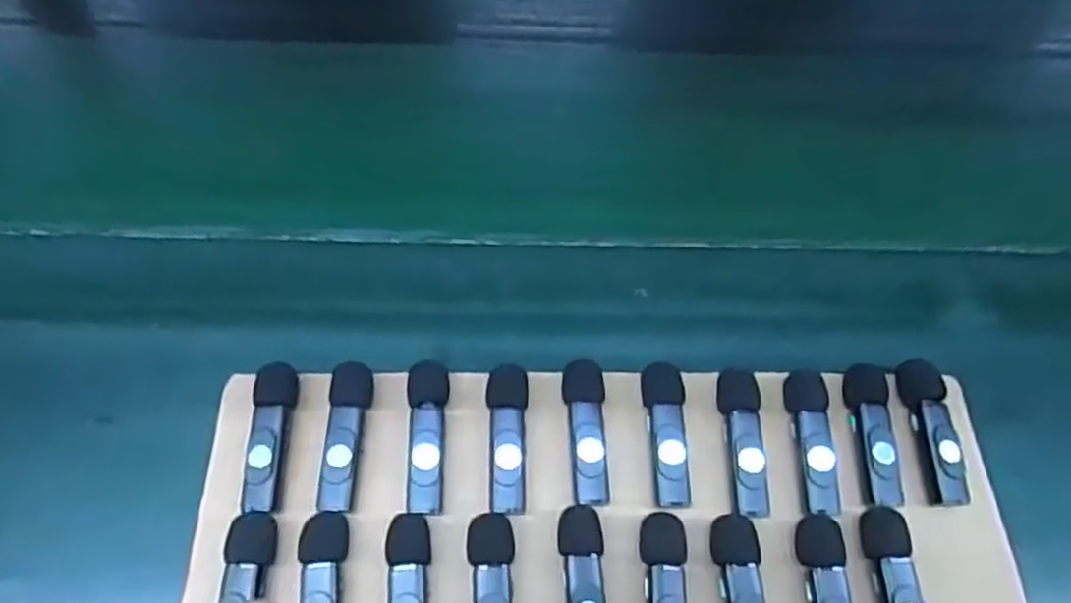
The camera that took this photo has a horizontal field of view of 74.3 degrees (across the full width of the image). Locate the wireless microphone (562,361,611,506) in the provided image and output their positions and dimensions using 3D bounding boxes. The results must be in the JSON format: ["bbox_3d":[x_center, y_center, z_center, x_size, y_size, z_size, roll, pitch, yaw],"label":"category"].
[{"bbox_3d":[0.022,0.060,0.320,0.019,0.020,0.064,1,59,-2],"label":"wireless microphone"}]

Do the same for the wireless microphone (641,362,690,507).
[{"bbox_3d":[0.059,0.058,0.317,0.019,0.013,0.064,3,59,-1],"label":"wireless microphone"}]

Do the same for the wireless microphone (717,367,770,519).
[{"bbox_3d":[0.093,0.060,0.317,0.018,0.010,0.065,3,59,-1],"label":"wireless microphone"}]

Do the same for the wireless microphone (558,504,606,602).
[{"bbox_3d":[0.021,0.118,0.290,0.018,0.017,0.064,-2,59,-5],"label":"wireless microphone"}]

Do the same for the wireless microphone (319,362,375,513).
[{"bbox_3d":[-0.084,0.059,0.311,0.017,0.011,0.065,3,59,-1],"label":"wireless microphone"}]

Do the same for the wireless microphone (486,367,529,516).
[{"bbox_3d":[-0.013,0.059,0.313,0.018,0.012,0.065,2,59,-2],"label":"wireless microphone"}]

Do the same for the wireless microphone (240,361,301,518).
[{"bbox_3d":[-0.117,0.059,0.311,0.017,0.014,0.064,2,59,-2],"label":"wireless microphone"}]

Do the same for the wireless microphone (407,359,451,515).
[{"bbox_3d":[-0.048,0.059,0.312,0.018,0.009,0.067,-2,59,-4],"label":"wireless microphone"}]

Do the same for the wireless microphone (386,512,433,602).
[{"bbox_3d":[-0.051,0.118,0.281,0.017,0.009,0.064,-2,59,-4],"label":"wireless microphone"}]

